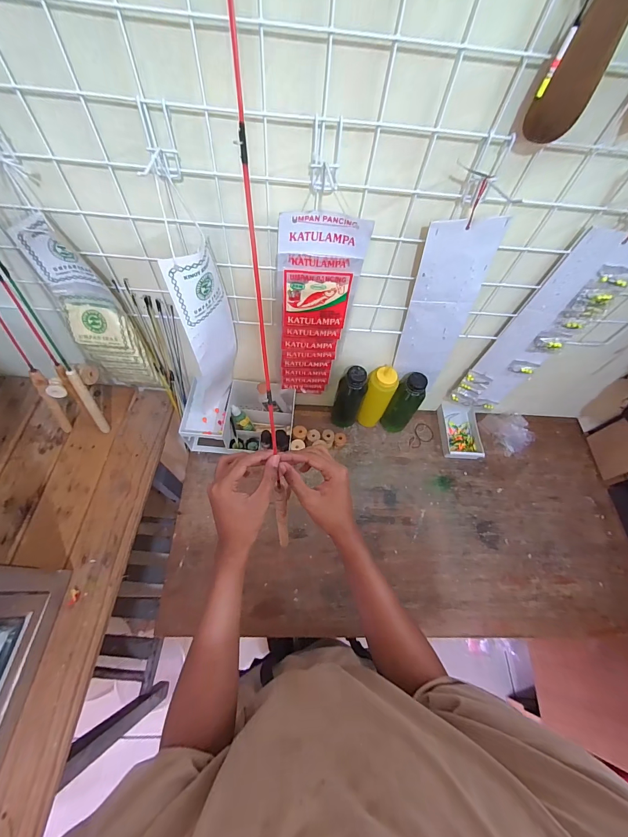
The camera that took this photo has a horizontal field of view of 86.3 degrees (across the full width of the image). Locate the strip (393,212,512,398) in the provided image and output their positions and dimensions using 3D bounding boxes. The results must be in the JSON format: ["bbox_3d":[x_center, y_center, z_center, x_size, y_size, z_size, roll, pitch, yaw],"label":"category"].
[{"bbox_3d":[0.206,-0.162,0.571,0.098,0.357,0.009,3,62,5],"label":"strip"}]

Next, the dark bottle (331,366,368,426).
[{"bbox_3d":[0.079,-0.042,0.761,0.067,0.194,0.058,13,62,3],"label":"dark bottle"}]

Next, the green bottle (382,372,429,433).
[{"bbox_3d":[0.207,-0.033,0.765,0.060,0.188,0.066,33,65,12],"label":"green bottle"}]

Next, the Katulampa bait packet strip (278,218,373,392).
[{"bbox_3d":[0.000,-0.155,0.580,0.115,0.384,0.028,-4,63,-6],"label":"Katulampa bait packet strip"}]

